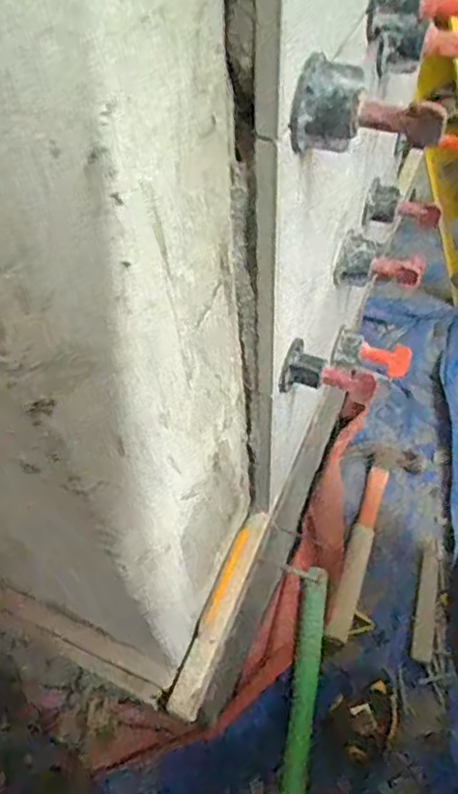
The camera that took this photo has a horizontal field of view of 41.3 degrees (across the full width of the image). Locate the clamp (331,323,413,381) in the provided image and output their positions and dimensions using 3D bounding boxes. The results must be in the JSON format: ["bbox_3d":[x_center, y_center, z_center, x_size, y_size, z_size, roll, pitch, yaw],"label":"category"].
[{"bbox_3d":[0.115,-0.035,0.492,0.060,0.019,0.025,18,58,15],"label":"clamp"}]

